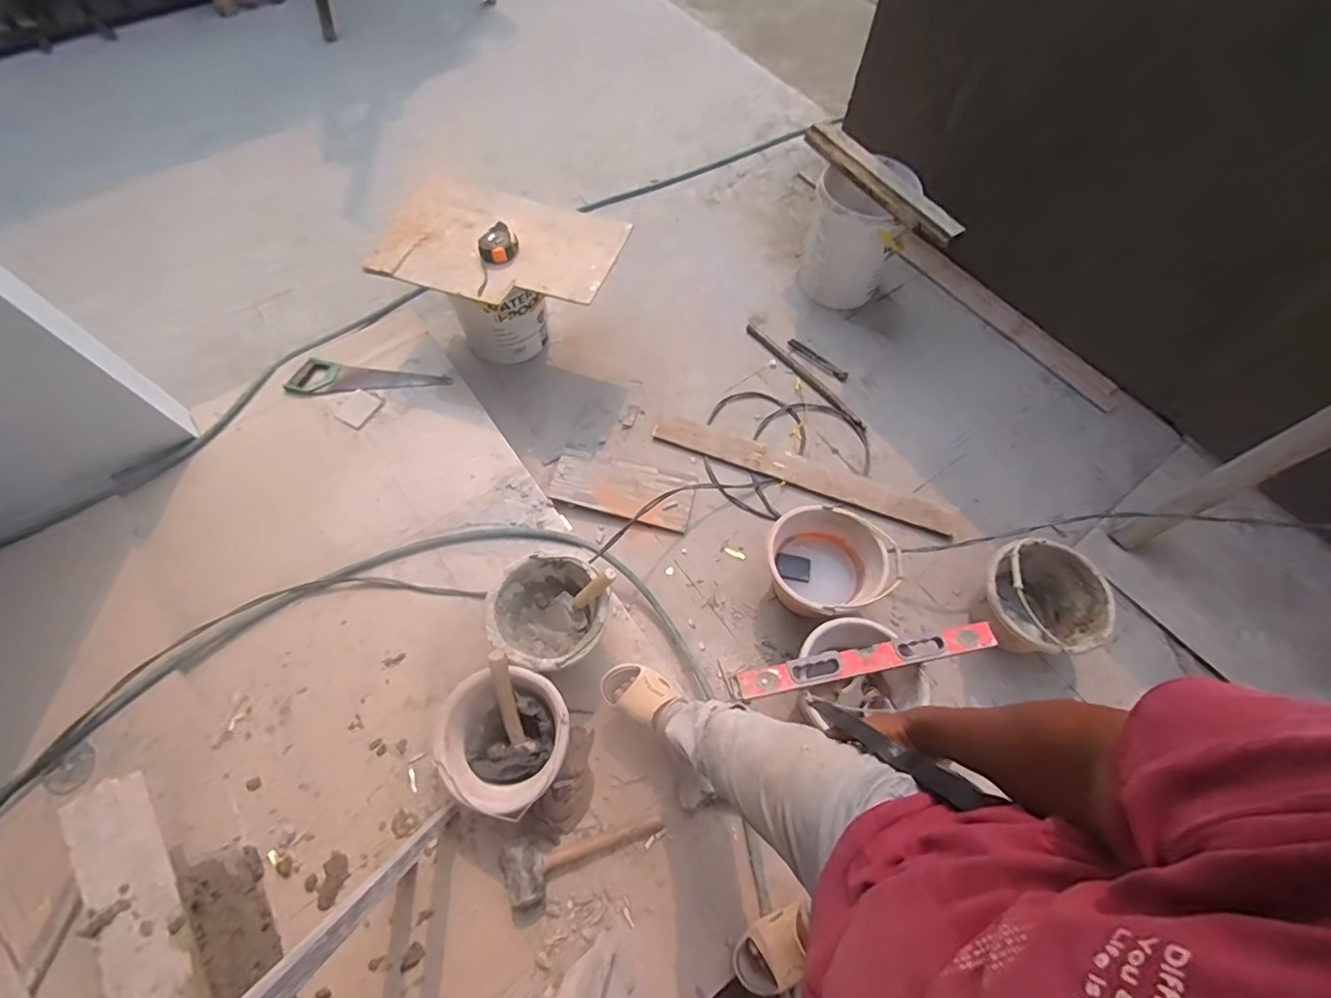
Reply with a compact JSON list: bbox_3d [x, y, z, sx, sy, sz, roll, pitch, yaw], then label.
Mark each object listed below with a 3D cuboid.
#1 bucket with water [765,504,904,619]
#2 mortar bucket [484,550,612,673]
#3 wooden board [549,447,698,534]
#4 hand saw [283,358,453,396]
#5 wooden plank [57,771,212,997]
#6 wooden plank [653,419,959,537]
[{"bbox_3d":[0.394,0.169,1.422,0.308,0.178,0.274,-20,66,-9],"label":"bucket with water"},{"bbox_3d":[-0.245,0.258,1.262,0.246,0.182,0.239,0,65,0],"label":"mortar bucket"},{"bbox_3d":[-0.115,-0.031,1.577,0.386,0.025,0.185,15,59,4],"label":"wooden board"},{"bbox_3d":[-0.852,-0.333,1.623,0.447,0.039,0.134,6,65,3],"label":"hand saw"},{"bbox_3d":[-0.794,0.776,0.890,0.131,0.052,0.710,-33,72,-11],"label":"wooden plank"},{"bbox_3d":[0.388,-0.078,1.618,0.857,0.028,0.114,20,66,9],"label":"wooden plank"}]

